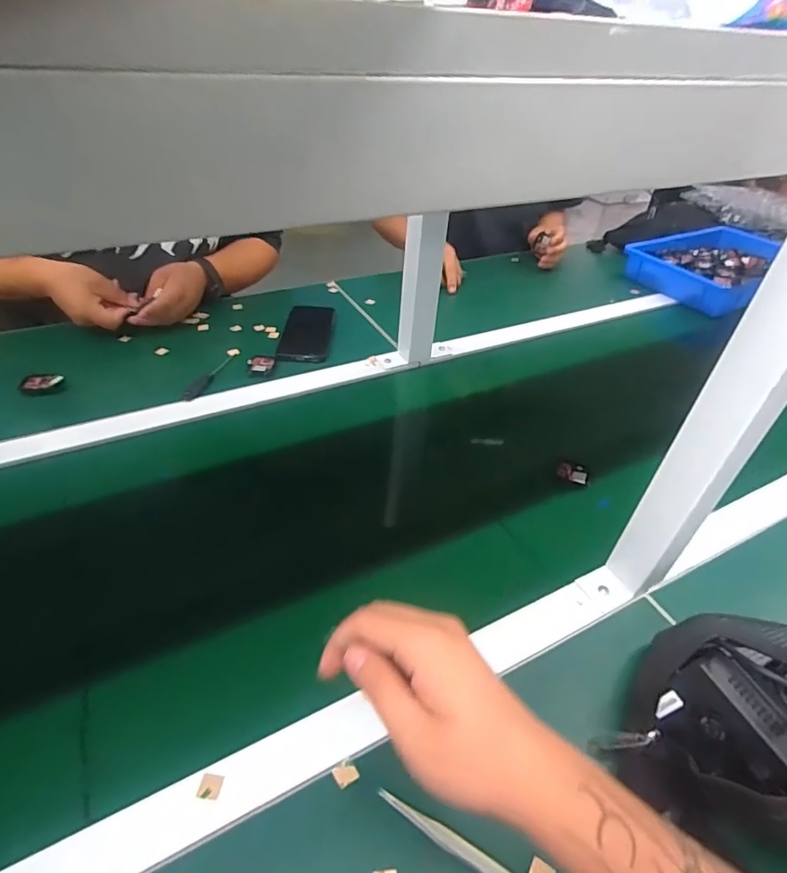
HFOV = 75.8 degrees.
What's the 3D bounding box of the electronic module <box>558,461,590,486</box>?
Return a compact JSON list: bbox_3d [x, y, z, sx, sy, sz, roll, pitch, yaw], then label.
[{"bbox_3d":[0.216,0.044,0.608,0.035,0.010,0.028,20,43,18],"label":"electronic module"}]

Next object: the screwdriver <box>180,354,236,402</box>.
[{"bbox_3d":[-0.258,-0.086,0.709,0.013,0.015,0.117,14,42,11],"label":"screwdriver"}]

